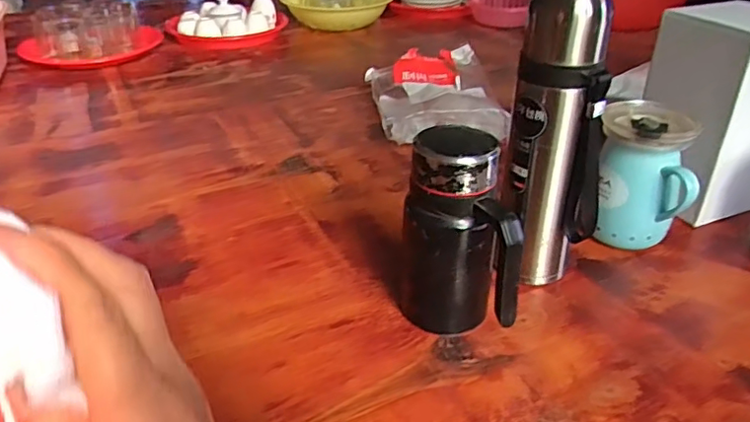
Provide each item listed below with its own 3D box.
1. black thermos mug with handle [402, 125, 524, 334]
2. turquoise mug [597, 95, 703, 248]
[{"bbox_3d":[0.064,0.023,0.456,0.083,0.162,0.087,2,32,3],"label":"black thermos mug with handle"},{"bbox_3d":[0.254,-0.030,0.579,0.078,0.126,0.104,7,33,11],"label":"turquoise mug"}]

